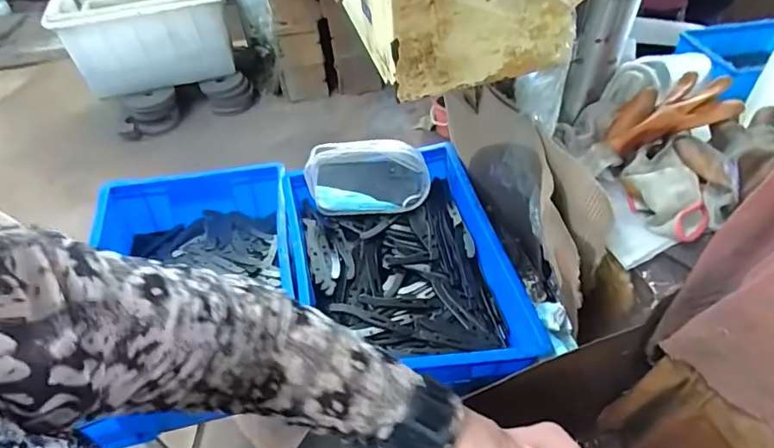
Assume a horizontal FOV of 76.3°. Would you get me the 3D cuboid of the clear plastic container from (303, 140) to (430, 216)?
[{"bbox_3d":[-0.033,-0.079,0.834,0.199,0.119,0.055,-2,8,-1],"label":"clear plastic container"}]

